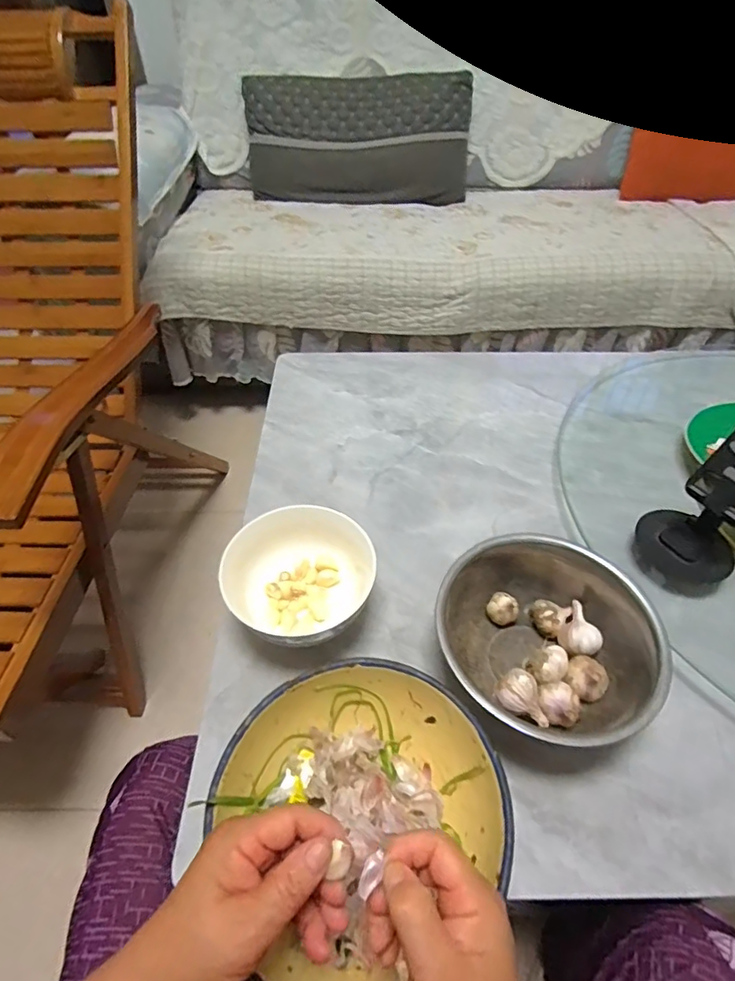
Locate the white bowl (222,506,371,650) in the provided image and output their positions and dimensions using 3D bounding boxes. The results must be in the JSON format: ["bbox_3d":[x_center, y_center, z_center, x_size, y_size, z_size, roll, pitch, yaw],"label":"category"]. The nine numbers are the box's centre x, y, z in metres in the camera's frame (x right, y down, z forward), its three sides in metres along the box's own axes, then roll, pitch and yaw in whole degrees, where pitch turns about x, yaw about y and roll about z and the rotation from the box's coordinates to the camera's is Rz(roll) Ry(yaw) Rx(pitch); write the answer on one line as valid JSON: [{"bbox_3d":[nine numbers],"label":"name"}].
[{"bbox_3d":[-0.061,0.087,0.481,0.133,0.066,0.134,0,47,0],"label":"white bowl"}]

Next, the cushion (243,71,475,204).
[{"bbox_3d":[-0.028,-0.986,1.406,0.621,0.258,0.172,-1,47,-1],"label":"cushion"}]

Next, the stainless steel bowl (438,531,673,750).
[{"bbox_3d":[0.158,0.132,0.441,0.174,0.087,0.174,0,47,0],"label":"stainless steel bowl"}]

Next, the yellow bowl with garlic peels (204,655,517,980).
[{"bbox_3d":[-0.004,0.223,0.354,0.179,0.081,0.176,0,47,0],"label":"yellow bowl with garlic peels"}]

